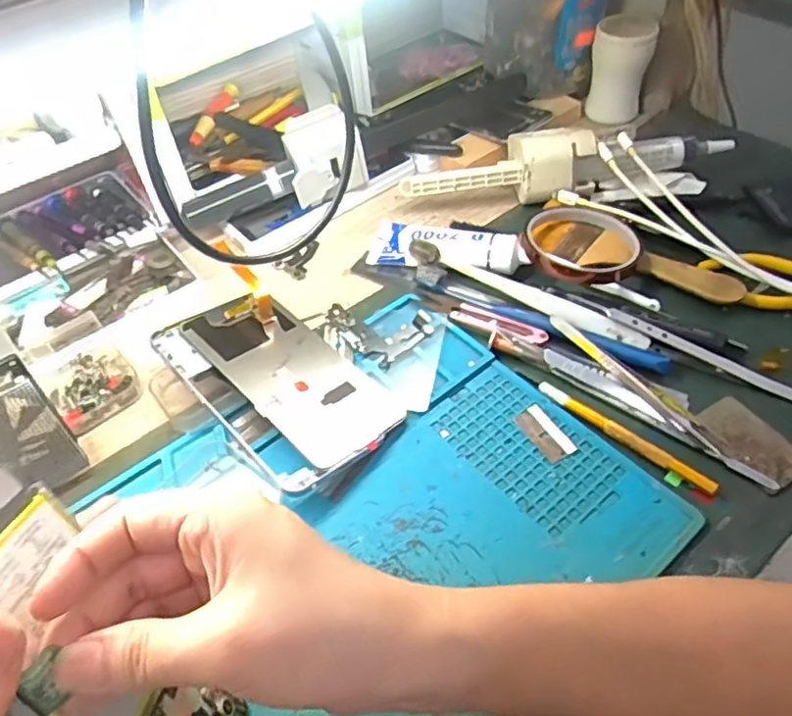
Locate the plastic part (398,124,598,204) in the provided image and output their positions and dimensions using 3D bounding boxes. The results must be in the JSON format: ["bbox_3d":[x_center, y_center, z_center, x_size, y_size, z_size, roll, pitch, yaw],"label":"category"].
[{"bbox_3d":[0.084,-0.166,0.533,0.156,0.043,0.054,0,50,5],"label":"plastic part"}]

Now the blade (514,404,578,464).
[{"bbox_3d":[0.091,0.046,0.390,0.019,0.004,0.040,-29,50,-10],"label":"blade"}]

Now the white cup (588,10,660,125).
[{"bbox_3d":[0.208,-0.270,0.593,0.054,0.078,0.042,12,52,15],"label":"white cup"}]

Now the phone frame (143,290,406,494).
[{"bbox_3d":[-0.077,0.012,0.412,0.095,0.008,0.157,-30,56,-31],"label":"phone frame"}]

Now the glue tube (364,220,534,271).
[{"bbox_3d":[0.041,-0.086,0.496,0.121,0.033,0.044,11,51,14],"label":"glue tube"}]

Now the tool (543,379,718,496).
[{"bbox_3d":[0.136,0.045,0.381,0.115,0.006,0.008,35,60,29],"label":"tool"}]

